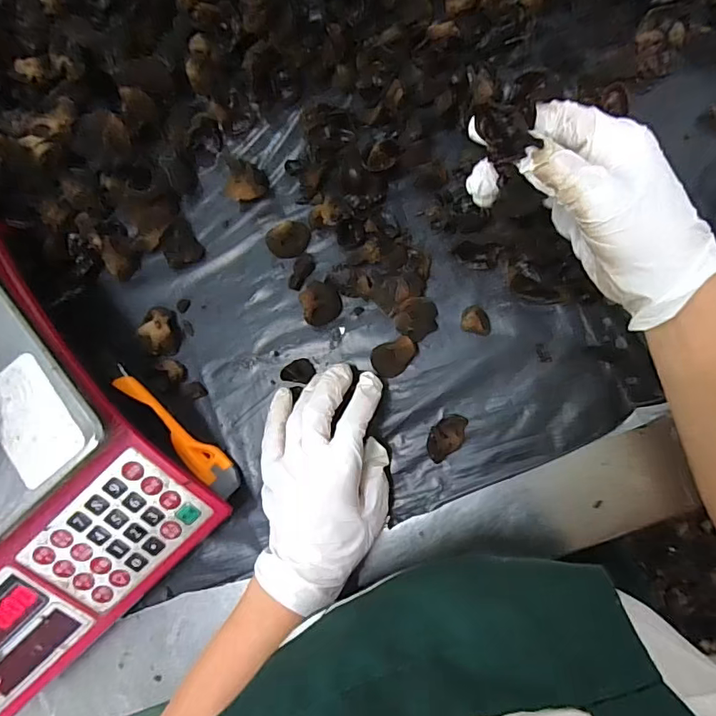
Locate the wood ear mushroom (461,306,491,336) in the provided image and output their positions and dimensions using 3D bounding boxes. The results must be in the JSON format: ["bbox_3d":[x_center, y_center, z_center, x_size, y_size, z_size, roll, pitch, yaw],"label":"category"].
[{"bbox_3d":[0.093,-0.030,0.380,0.023,0.013,0.022,6,86,10],"label":"wood ear mushroom"}]

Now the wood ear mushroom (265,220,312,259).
[{"bbox_3d":[-0.060,-0.101,0.417,0.038,0.005,0.031,-10,84,8],"label":"wood ear mushroom"}]

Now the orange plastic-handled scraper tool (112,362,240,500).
[{"bbox_3d":[-0.155,0.059,0.413,0.151,0.028,0.007,41,135,16],"label":"orange plastic-handled scraper tool"}]

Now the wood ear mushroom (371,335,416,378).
[{"bbox_3d":[0.029,0.000,0.387,0.036,0.014,0.026,-19,83,7],"label":"wood ear mushroom"}]

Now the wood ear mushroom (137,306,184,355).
[{"bbox_3d":[-0.172,-0.025,0.421,0.028,0.019,0.044,-20,83,7],"label":"wood ear mushroom"}]

